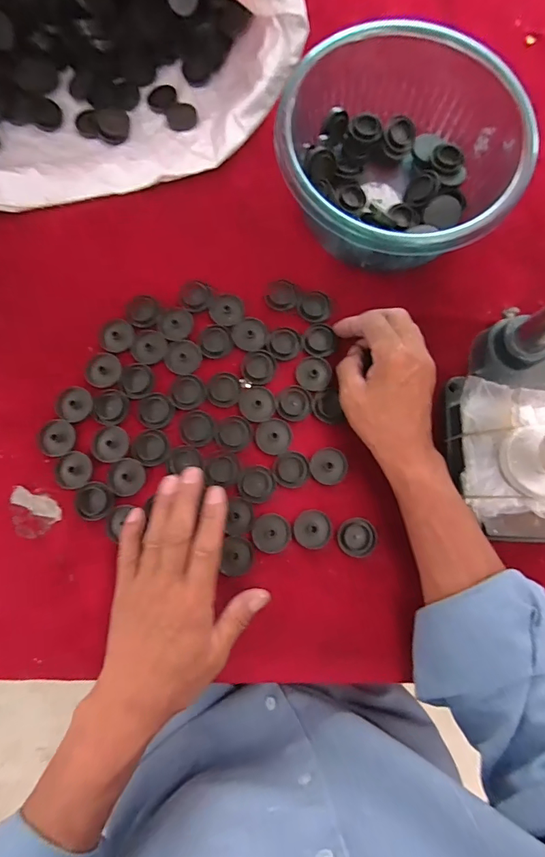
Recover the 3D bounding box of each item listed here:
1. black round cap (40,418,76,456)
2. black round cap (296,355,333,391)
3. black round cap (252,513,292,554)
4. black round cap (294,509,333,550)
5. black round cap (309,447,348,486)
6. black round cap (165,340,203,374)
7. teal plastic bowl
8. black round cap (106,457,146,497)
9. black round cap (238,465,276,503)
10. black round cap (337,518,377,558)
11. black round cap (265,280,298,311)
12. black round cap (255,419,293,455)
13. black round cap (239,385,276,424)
[{"bbox_3d":[-0.196,0.009,0.378,0.031,0.004,0.032,0,80,-1],"label":"black round cap"},{"bbox_3d":[0.039,-0.052,0.390,0.032,0.004,0.033,0,80,-1],"label":"black round cap"},{"bbox_3d":[-0.001,0.092,0.364,0.033,0.004,0.033,0,80,-1],"label":"black round cap"},{"bbox_3d":[0.036,0.089,0.367,0.033,0.004,0.033,0,80,-1],"label":"black round cap"},{"bbox_3d":[0.051,0.034,0.376,0.034,0.004,0.033,0,80,-1],"label":"black round cap"},{"bbox_3d":[-0.084,-0.067,0.392,0.034,0.004,0.033,0,80,-1],"label":"black round cap"},{"bbox_3d":[0.105,-0.245,0.387,0.203,0.090,0.187,0,80,-1],"label":"teal plastic bowl"},{"bbox_3d":[-0.130,0.043,0.370,0.032,0.004,0.033,-10,80,-3],"label":"black round cap"},{"bbox_3d":[-0.014,0.050,0.372,0.033,0.004,0.031,0,80,-1],"label":"black round cap"},{"bbox_3d":[0.075,0.096,0.366,0.033,0.004,0.032,0,80,-1],"label":"black round cap"},{"bbox_3d":[0.009,-0.130,0.406,0.029,0.004,0.030,-3,80,-1],"label":"black round cap"},{"bbox_3d":[0.001,0.007,0.378,0.033,0.004,0.032,0,80,-1],"label":"black round cap"},{"bbox_3d":[-0.014,-0.023,0.384,0.032,0.004,0.033,0,80,-1],"label":"black round cap"}]

